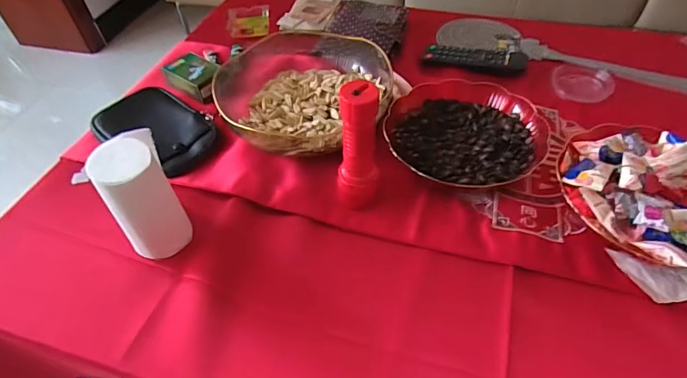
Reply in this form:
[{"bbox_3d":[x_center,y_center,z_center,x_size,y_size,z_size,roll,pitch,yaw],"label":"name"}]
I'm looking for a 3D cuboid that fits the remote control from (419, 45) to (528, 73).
[{"bbox_3d":[0.206,-0.206,0.660,0.155,0.021,0.048,14,52,14],"label":"remote control"}]

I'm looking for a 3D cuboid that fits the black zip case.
[{"bbox_3d":[-0.254,-0.086,0.579,0.157,0.027,0.107,23,54,21],"label":"black zip case"}]

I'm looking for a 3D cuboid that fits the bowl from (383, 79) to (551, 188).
[{"bbox_3d":[0.157,-0.074,0.546,0.191,0.045,0.178,-1,50,2],"label":"bowl"}]

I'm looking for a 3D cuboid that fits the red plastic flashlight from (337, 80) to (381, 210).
[{"bbox_3d":[0.018,-0.044,0.463,0.045,0.151,0.052,4,50,6],"label":"red plastic flashlight"}]

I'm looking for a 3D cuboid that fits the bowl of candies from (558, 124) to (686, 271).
[{"bbox_3d":[0.341,0.005,0.465,0.191,0.060,0.180,-1,50,2],"label":"bowl of candies"}]

